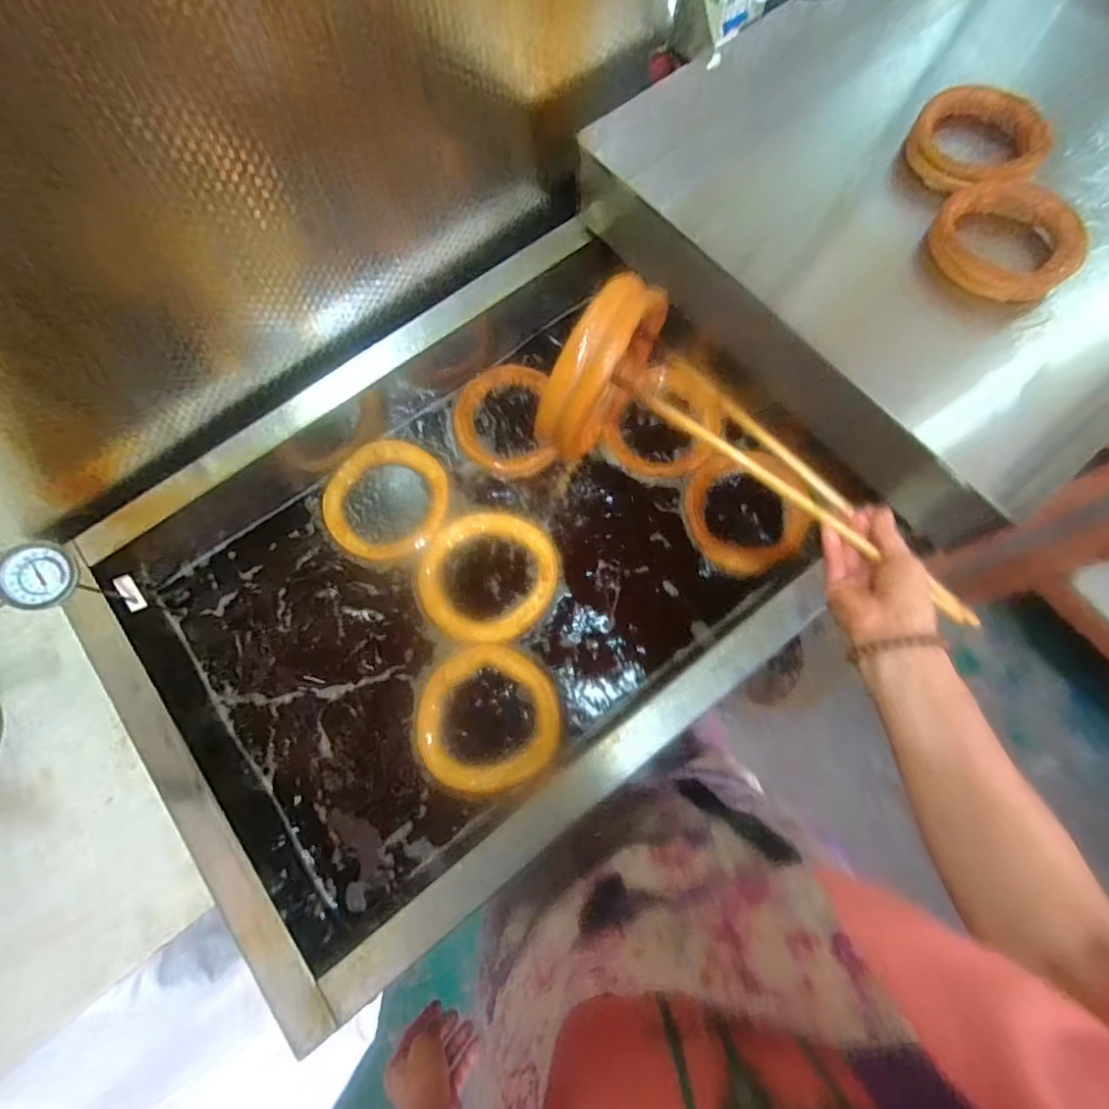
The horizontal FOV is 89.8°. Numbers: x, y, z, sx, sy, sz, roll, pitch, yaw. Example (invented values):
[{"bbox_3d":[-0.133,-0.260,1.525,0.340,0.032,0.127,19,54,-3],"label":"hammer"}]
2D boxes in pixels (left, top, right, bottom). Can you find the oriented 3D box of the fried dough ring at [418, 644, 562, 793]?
[{"bbox_3d":[-0.075,0.180,0.622,0.155,0.030,0.154,0,73,1],"label":"fried dough ring"}]

